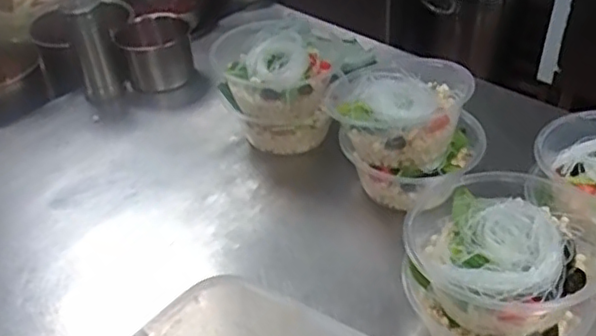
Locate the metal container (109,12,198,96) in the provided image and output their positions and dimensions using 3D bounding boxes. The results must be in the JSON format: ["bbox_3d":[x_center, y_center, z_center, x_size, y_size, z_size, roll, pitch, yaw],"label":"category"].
[{"bbox_3d":[-0.226,-0.186,1.007,0.116,0.090,0.106,-8,39,-5],"label":"metal container"}]

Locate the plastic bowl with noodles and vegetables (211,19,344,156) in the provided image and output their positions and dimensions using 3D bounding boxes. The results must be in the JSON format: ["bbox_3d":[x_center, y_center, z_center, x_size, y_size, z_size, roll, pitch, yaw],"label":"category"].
[{"bbox_3d":[-0.027,-0.098,0.832,0.139,0.151,0.136,-2,39,2],"label":"plastic bowl with noodles and vegetables"}]

